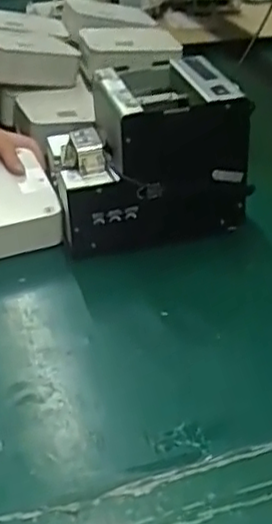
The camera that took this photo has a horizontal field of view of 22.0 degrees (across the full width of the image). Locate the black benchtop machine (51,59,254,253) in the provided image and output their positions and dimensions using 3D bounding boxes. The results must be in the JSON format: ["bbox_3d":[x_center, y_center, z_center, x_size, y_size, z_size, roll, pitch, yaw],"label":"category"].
[{"bbox_3d":[0.010,-0.106,0.722,0.183,0.166,0.130,-7,35,-9],"label":"black benchtop machine"}]

